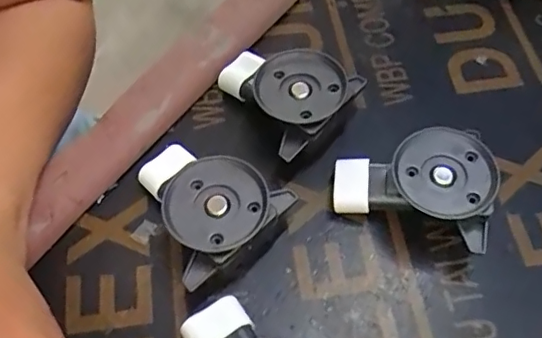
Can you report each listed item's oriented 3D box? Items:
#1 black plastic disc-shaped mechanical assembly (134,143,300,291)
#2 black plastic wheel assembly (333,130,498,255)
[{"bbox_3d":[-0.032,0.015,0.240,0.048,0.032,0.066,-40,67,-21],"label":"black plastic disc-shaped mechanical assembly"},{"bbox_3d":[0.063,0.004,0.245,0.067,0.034,0.048,20,61,12],"label":"black plastic wheel assembly"}]

